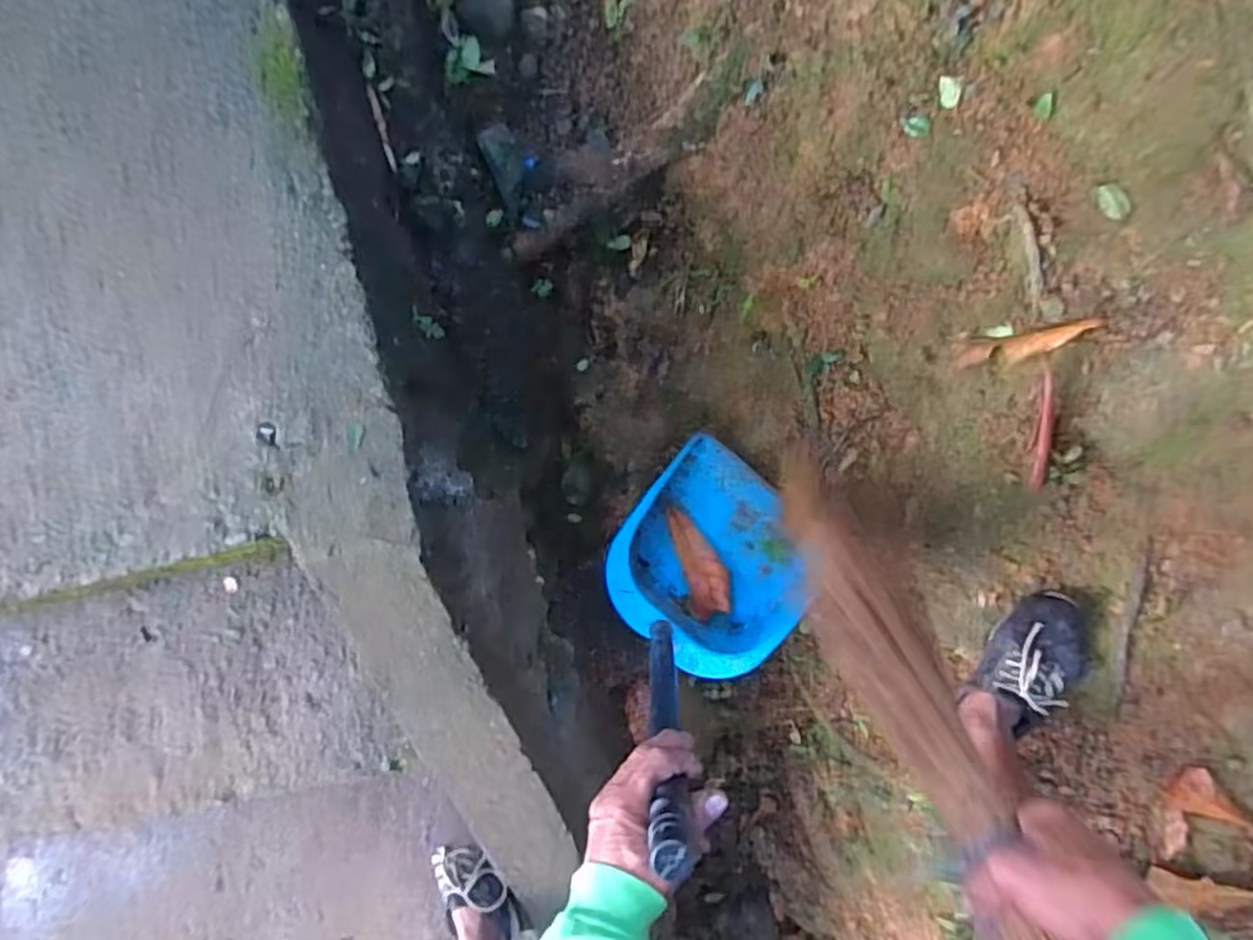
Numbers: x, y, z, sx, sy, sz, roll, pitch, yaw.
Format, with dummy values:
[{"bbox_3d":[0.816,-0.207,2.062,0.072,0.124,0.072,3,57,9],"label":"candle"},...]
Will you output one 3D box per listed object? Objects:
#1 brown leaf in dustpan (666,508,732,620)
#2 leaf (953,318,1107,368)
[{"bbox_3d":[0.111,0.135,1.065,0.065,0.019,0.165,-14,89,8],"label":"brown leaf in dustpan"},{"bbox_3d":[0.469,-0.146,0.852,0.160,0.025,0.031,-13,87,42],"label":"leaf"}]

